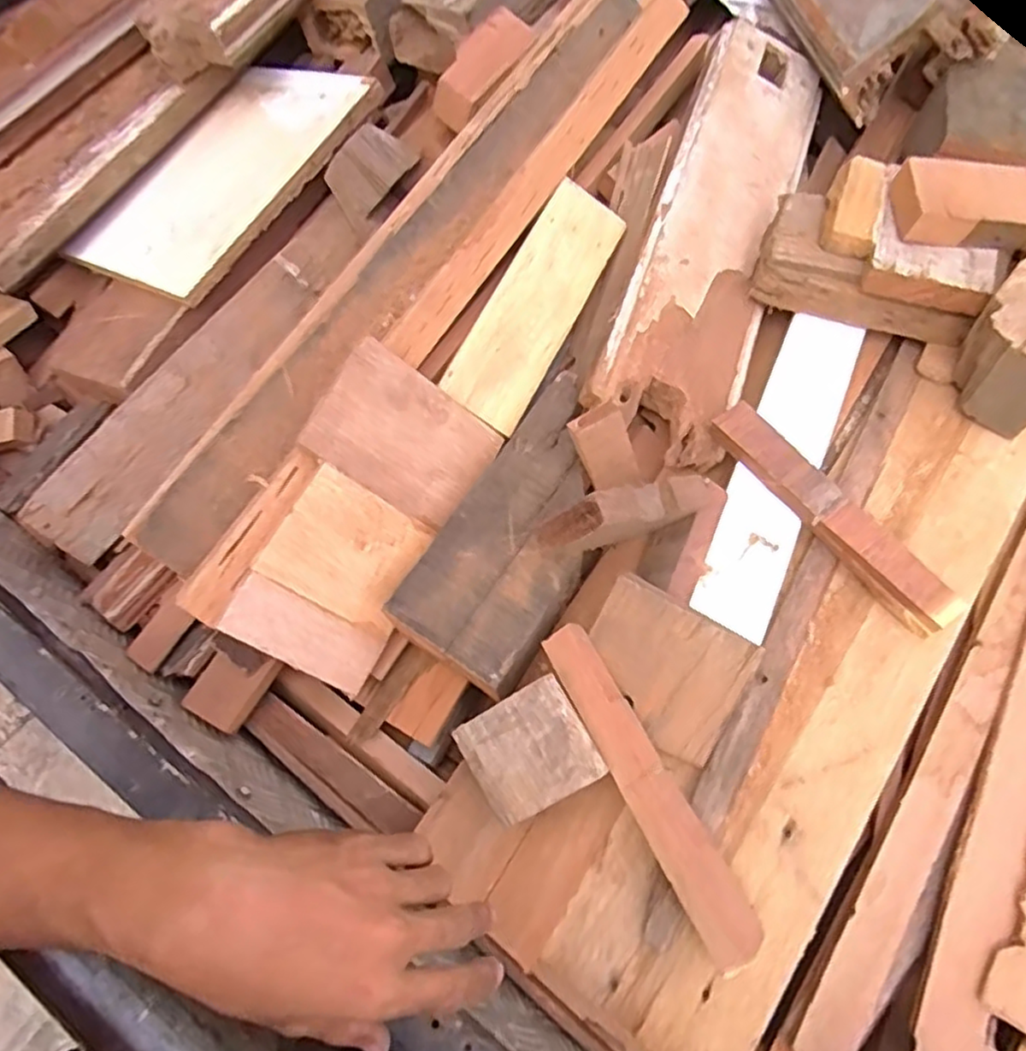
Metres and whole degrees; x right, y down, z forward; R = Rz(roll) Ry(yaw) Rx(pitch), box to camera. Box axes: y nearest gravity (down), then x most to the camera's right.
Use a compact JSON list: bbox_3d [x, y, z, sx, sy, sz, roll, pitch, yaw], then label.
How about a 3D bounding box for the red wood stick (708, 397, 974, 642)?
[{"bbox_3d":[0.243,-0.009,0.516,0.037,0.026,0.221,-35,68,-13],"label":"red wood stick"}]

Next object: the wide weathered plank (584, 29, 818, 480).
[{"bbox_3d":[0.201,-0.301,0.644,0.134,0.028,0.512,25,69,-10],"label":"wide weathered plank"}]

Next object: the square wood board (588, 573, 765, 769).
[{"bbox_3d":[0.106,0.101,0.468,0.110,0.011,0.096,28,99,8],"label":"square wood board"}]

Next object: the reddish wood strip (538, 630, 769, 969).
[{"bbox_3d":[0.085,0.165,0.432,0.034,0.011,0.221,-27,67,-10],"label":"reddish wood strip"}]

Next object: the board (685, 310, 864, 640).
[{"bbox_3d":[0.225,-0.054,0.554,0.065,0.011,0.309,23,68,13],"label":"board"}]

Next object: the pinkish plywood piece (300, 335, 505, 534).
[{"bbox_3d":[-0.085,-0.071,0.539,0.139,0.011,0.103,35,73,-29],"label":"pinkish plywood piece"}]

